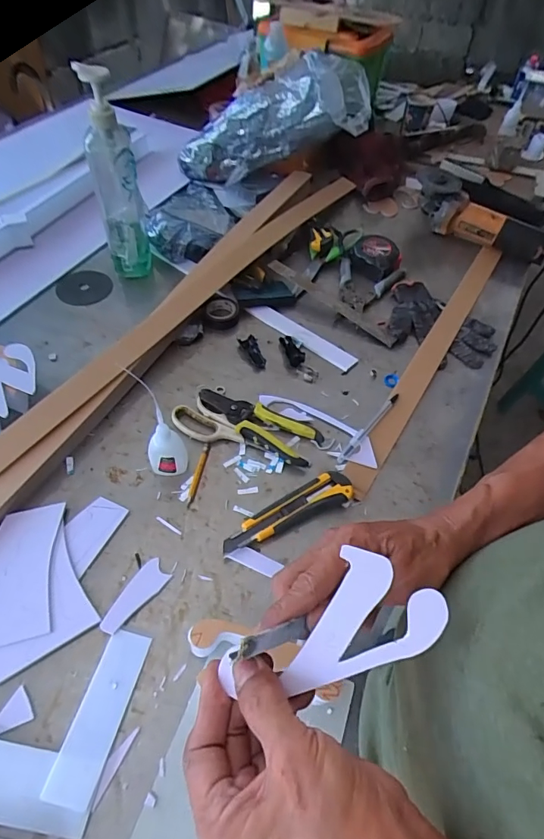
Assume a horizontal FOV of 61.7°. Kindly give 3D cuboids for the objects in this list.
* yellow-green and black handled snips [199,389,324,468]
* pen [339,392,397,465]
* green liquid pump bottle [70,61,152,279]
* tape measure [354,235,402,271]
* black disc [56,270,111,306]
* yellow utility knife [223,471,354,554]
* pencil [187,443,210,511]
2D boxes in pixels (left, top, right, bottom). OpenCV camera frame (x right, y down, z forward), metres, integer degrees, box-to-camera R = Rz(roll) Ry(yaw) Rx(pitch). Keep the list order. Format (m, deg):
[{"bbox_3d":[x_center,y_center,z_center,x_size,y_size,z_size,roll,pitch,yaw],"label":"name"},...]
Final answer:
[{"bbox_3d":[-0.017,-0.001,0.603,0.170,0.023,0.069,29,56,16],"label":"yellow-green and black handled snips"},{"bbox_3d":[0.131,0.009,0.611,0.012,0.007,0.142,35,58,20],"label":"pen"},{"bbox_3d":[-0.227,-0.339,0.675,0.064,0.282,0.075,-12,55,-13],"label":"green liquid pump bottle"},{"bbox_3d":[0.188,-0.296,0.826,0.086,0.038,0.073,27,56,15],"label":"tape measure"},{"bbox_3d":[-0.311,-0.220,0.754,0.083,0.004,0.087,2,53,-3],"label":"black disc"},{"bbox_3d":[0.020,0.108,0.526,0.161,0.021,0.041,-25,59,-21],"label":"yellow utility knife"},{"bbox_3d":[-0.090,0.067,0.558,0.009,0.008,0.089,10,53,2],"label":"pencil"}]

